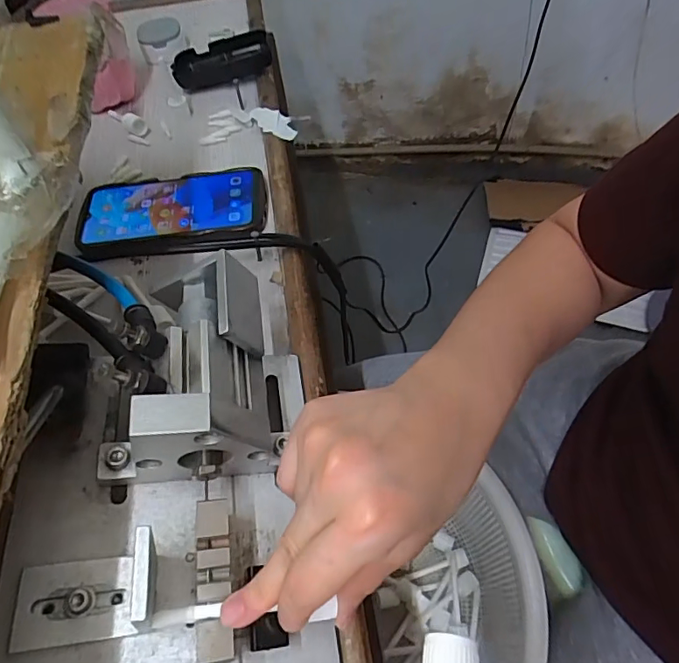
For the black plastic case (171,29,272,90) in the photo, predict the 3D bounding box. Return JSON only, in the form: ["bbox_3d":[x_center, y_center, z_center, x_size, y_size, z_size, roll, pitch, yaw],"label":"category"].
[{"bbox_3d":[-0.135,-0.312,0.567,0.110,0.031,0.046,-10,58,-2],"label":"black plastic case"}]

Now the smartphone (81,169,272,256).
[{"bbox_3d":[-0.152,-0.113,0.455,0.166,0.012,0.083,-5,58,1],"label":"smartphone"}]

